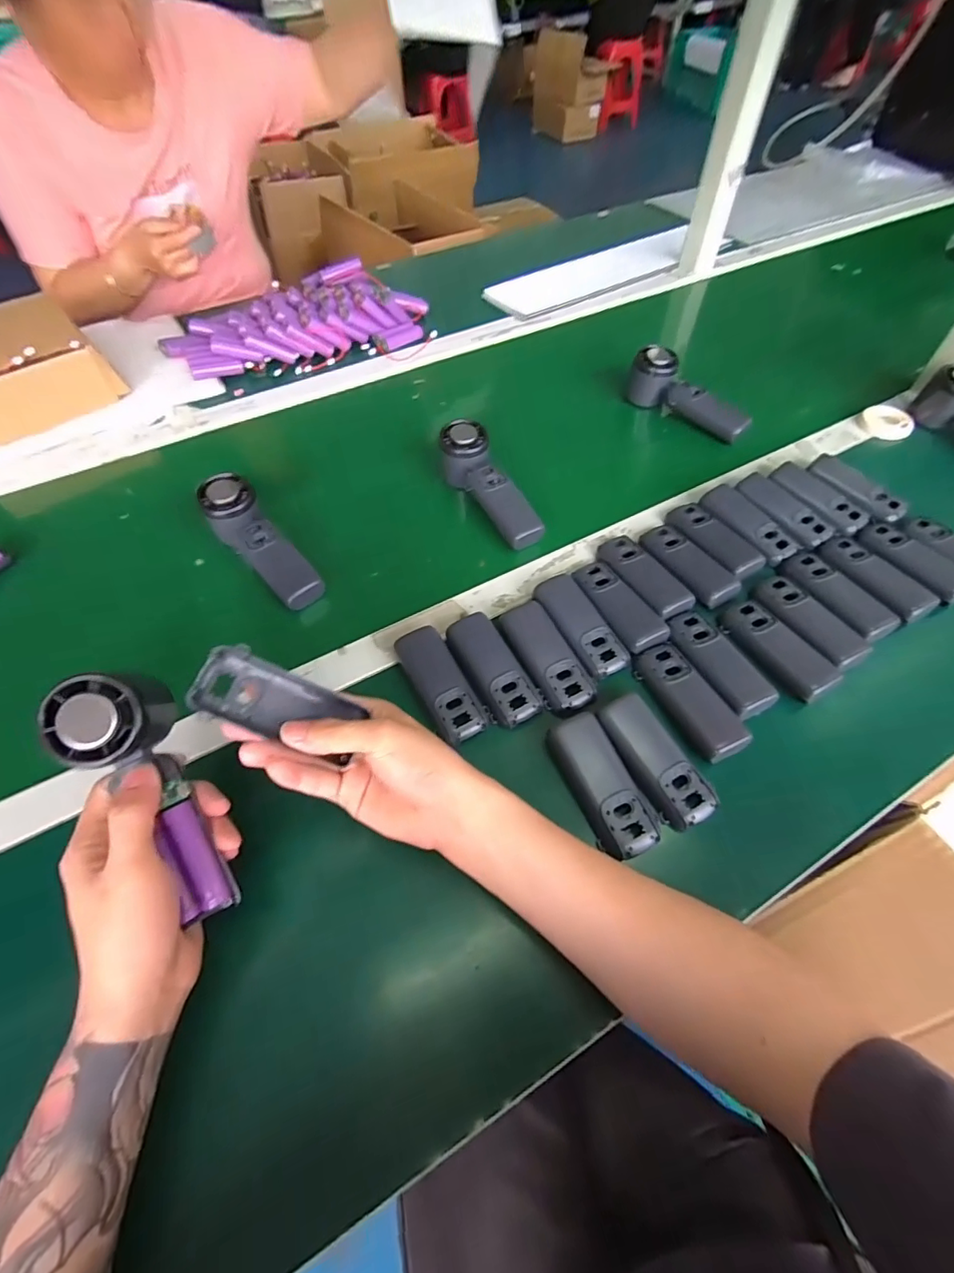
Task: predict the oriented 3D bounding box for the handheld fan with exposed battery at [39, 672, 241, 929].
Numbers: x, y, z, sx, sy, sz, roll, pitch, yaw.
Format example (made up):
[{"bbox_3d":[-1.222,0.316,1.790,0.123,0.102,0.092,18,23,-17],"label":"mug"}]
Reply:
[{"bbox_3d":[-0.199,0.098,0.313,0.055,0.040,0.160,-24,96,-15],"label":"handheld fan with exposed battery"}]

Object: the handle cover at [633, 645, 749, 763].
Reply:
[{"bbox_3d":[0.174,0.049,0.419,0.040,0.015,0.104,-24,60,-15],"label":"handle cover"}]

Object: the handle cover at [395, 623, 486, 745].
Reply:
[{"bbox_3d":[-0.030,0.039,0.432,0.040,0.017,0.106,-25,60,-15],"label":"handle cover"}]

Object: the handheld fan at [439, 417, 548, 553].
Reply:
[{"bbox_3d":[0.014,-0.165,0.556,0.058,0.035,0.160,-27,73,-17],"label":"handheld fan"}]

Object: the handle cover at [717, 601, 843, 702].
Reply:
[{"bbox_3d":[0.261,0.008,0.445,0.042,0.013,0.101,-27,60,-16],"label":"handle cover"}]

